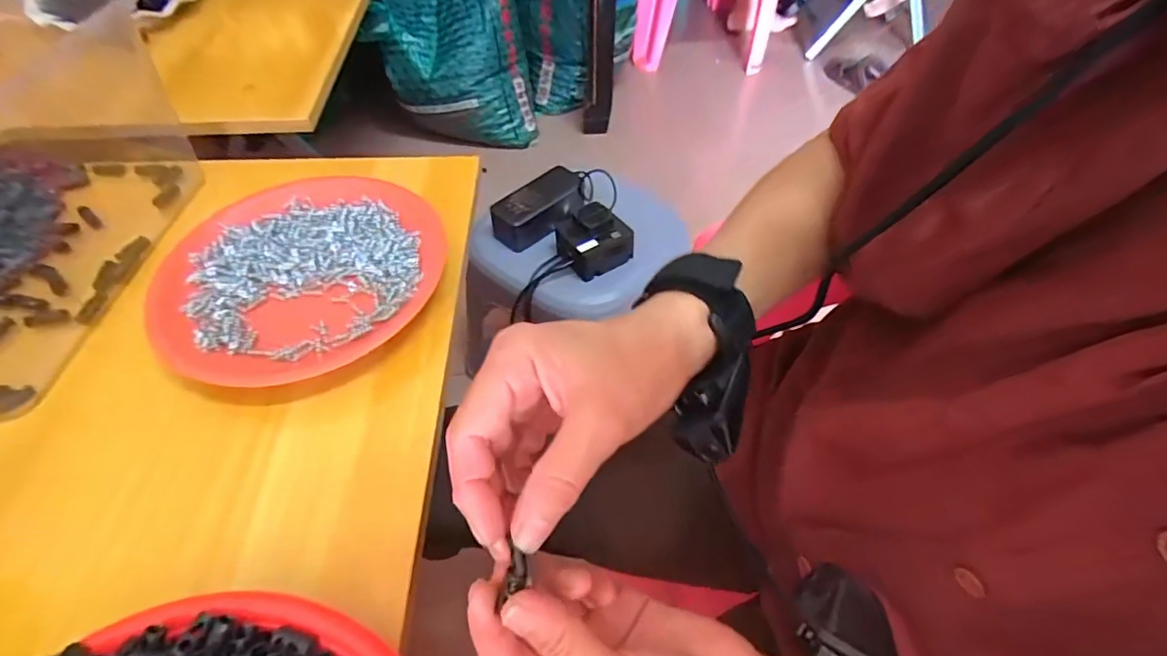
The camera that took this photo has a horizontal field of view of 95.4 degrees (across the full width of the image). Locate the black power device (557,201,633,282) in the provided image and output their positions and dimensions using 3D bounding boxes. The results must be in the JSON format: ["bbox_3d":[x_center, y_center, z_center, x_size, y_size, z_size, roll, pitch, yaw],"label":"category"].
[{"bbox_3d":[0.012,-0.114,0.670,0.083,0.056,0.074,-22,56,-17],"label":"black power device"}]

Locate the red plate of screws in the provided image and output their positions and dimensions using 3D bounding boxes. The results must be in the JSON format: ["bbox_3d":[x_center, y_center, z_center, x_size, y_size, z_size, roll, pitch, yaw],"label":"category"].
[{"bbox_3d":[-0.204,-0.042,0.382,0.171,0.024,0.189,33,59,22],"label":"red plate of screws"}]

